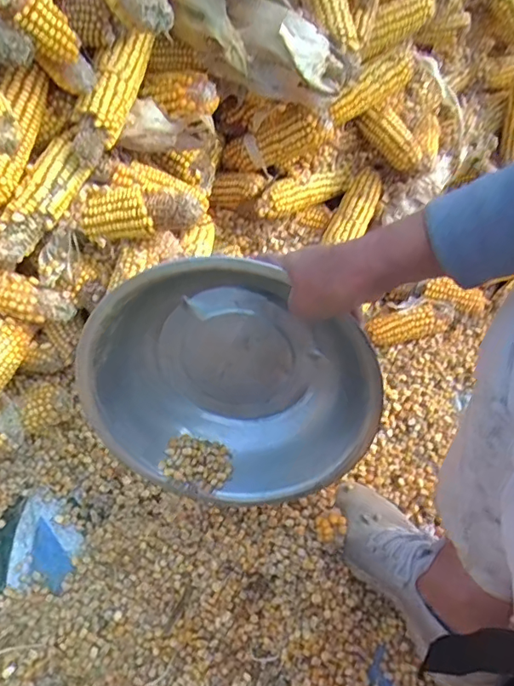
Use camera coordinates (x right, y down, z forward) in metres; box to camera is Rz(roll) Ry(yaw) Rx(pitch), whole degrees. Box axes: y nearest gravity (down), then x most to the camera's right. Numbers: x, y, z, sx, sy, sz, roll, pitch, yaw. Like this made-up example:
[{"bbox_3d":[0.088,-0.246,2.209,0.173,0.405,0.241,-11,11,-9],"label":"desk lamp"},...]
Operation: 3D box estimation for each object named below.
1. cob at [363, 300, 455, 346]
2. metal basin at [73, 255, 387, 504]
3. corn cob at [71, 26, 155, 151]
[{"bbox_3d":[0.227,-0.031,0.759,0.127,0.035,0.038,-10,61,-9],"label":"cob"},{"bbox_3d":[-0.033,0.033,0.514,0.264,0.268,0.095,15,26,-6],"label":"metal basin"},{"bbox_3d":[-0.150,-0.273,0.539,0.044,0.040,0.133,16,73,6],"label":"corn cob"}]

